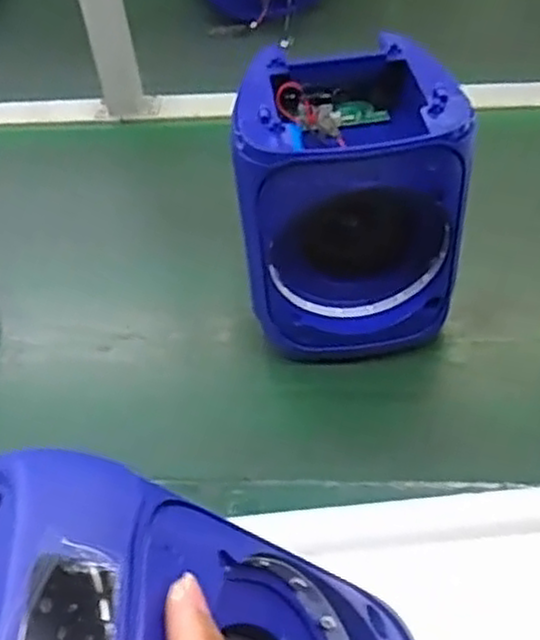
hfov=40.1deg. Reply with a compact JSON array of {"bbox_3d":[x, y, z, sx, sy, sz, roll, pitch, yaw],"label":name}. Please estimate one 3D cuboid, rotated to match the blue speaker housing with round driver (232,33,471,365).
[{"bbox_3d":[0.067,-0.091,0.610,0.164,0.208,0.143,0,43,4],"label":"blue speaker housing with round driver"}]

